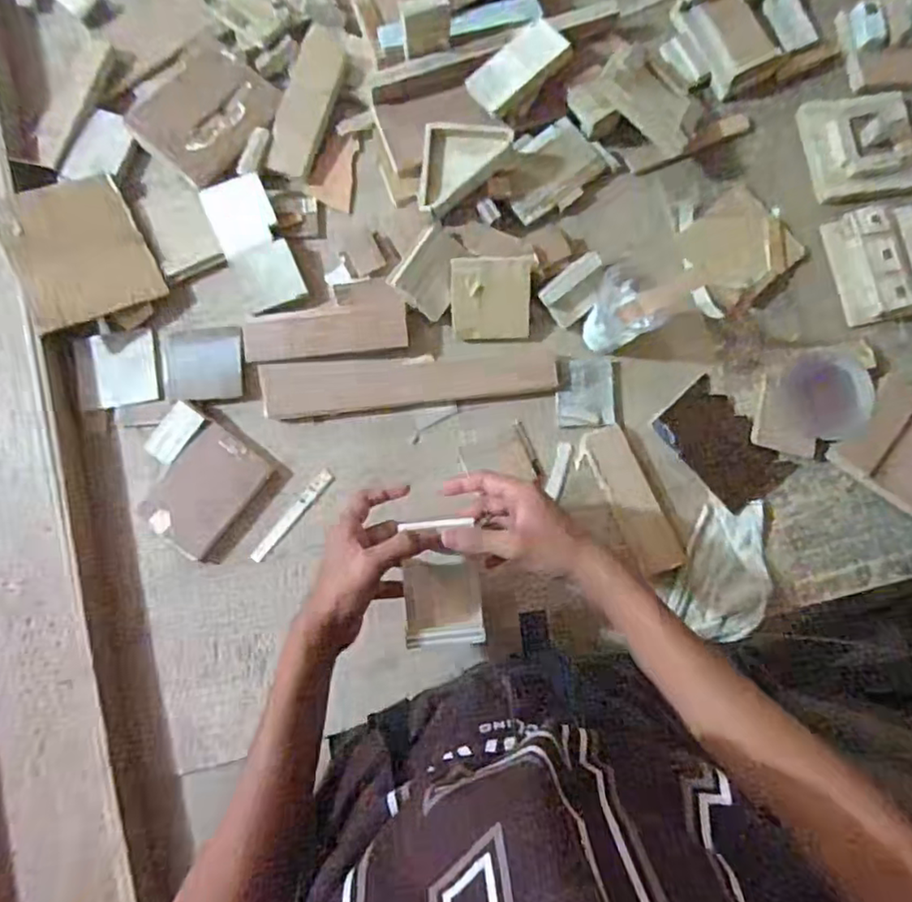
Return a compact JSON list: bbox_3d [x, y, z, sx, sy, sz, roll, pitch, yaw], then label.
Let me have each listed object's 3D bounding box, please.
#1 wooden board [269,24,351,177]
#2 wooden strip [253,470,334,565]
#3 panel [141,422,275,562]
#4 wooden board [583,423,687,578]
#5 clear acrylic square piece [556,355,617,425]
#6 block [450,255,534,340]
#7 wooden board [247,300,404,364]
[{"bbox_3d":[-0.161,-0.384,0.686,0.052,0.010,0.175,14,83,2],"label":"wooden board"},{"bbox_3d":[-0.168,0.066,0.643,0.015,0.004,0.115,40,84,5],"label":"wooden strip"},{"bbox_3d":[-0.252,0.040,0.633,0.085,0.011,0.115,35,84,4],"label":"panel"},{"bbox_3d":[0.184,0.048,0.645,0.048,0.016,0.157,-21,83,-3],"label":"wooden board"},{"bbox_3d":[0.136,-0.061,0.656,0.058,0.009,0.070,-2,82,0],"label":"clear acrylic square piece"},{"bbox_3d":[0.037,-0.157,0.648,0.080,0.005,0.082,-1,114,4],"label":"block"},{"bbox_3d":[-0.135,-0.125,0.652,0.167,0.007,0.051,-7,82,-1],"label":"wooden board"}]

